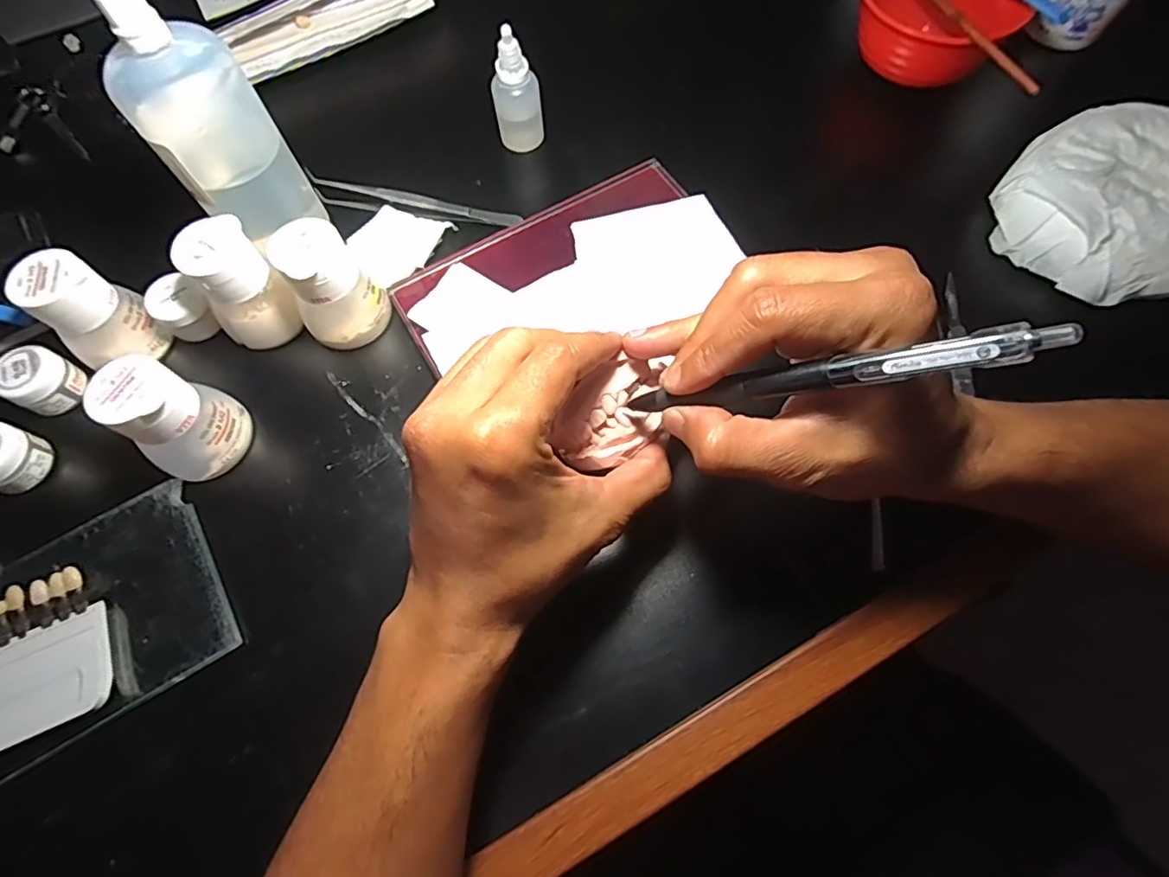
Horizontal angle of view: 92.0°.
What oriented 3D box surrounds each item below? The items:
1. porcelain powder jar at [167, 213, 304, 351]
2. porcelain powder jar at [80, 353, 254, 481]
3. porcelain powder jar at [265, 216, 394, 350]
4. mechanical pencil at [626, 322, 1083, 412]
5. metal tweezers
[{"bbox_3d":[-0.194,-0.084,0.320,0.042,0.063,0.045,0,68,1],"label":"porcelain powder jar"},{"bbox_3d":[-0.212,-0.010,0.292,0.045,0.064,0.047,0,68,1],"label":"porcelain powder jar"},{"bbox_3d":[-0.143,-0.086,0.318,0.046,0.064,0.045,0,68,1],"label":"porcelain powder jar"},{"bbox_3d":[0.079,-0.021,0.196,0.138,0.010,0.012,-7,66,35],"label":"mechanical pencil"},{"bbox_3d":[-0.114,-0.155,0.373,0.140,0.013,0.017,9,69,5],"label":"metal tweezers"}]

